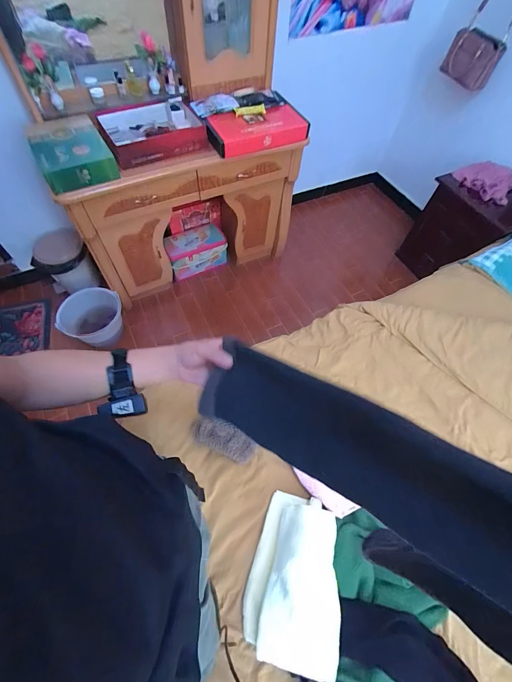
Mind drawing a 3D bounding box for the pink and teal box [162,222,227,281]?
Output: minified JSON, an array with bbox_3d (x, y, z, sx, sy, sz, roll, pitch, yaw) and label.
[{"bbox_3d":[-0.358,-0.543,1.824,0.354,0.202,0.170,-20,64,-14],"label":"pink and teal box"}]

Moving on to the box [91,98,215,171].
[{"bbox_3d":[-0.428,-0.871,1.255,0.389,0.087,0.298,-26,66,-17],"label":"box"}]

